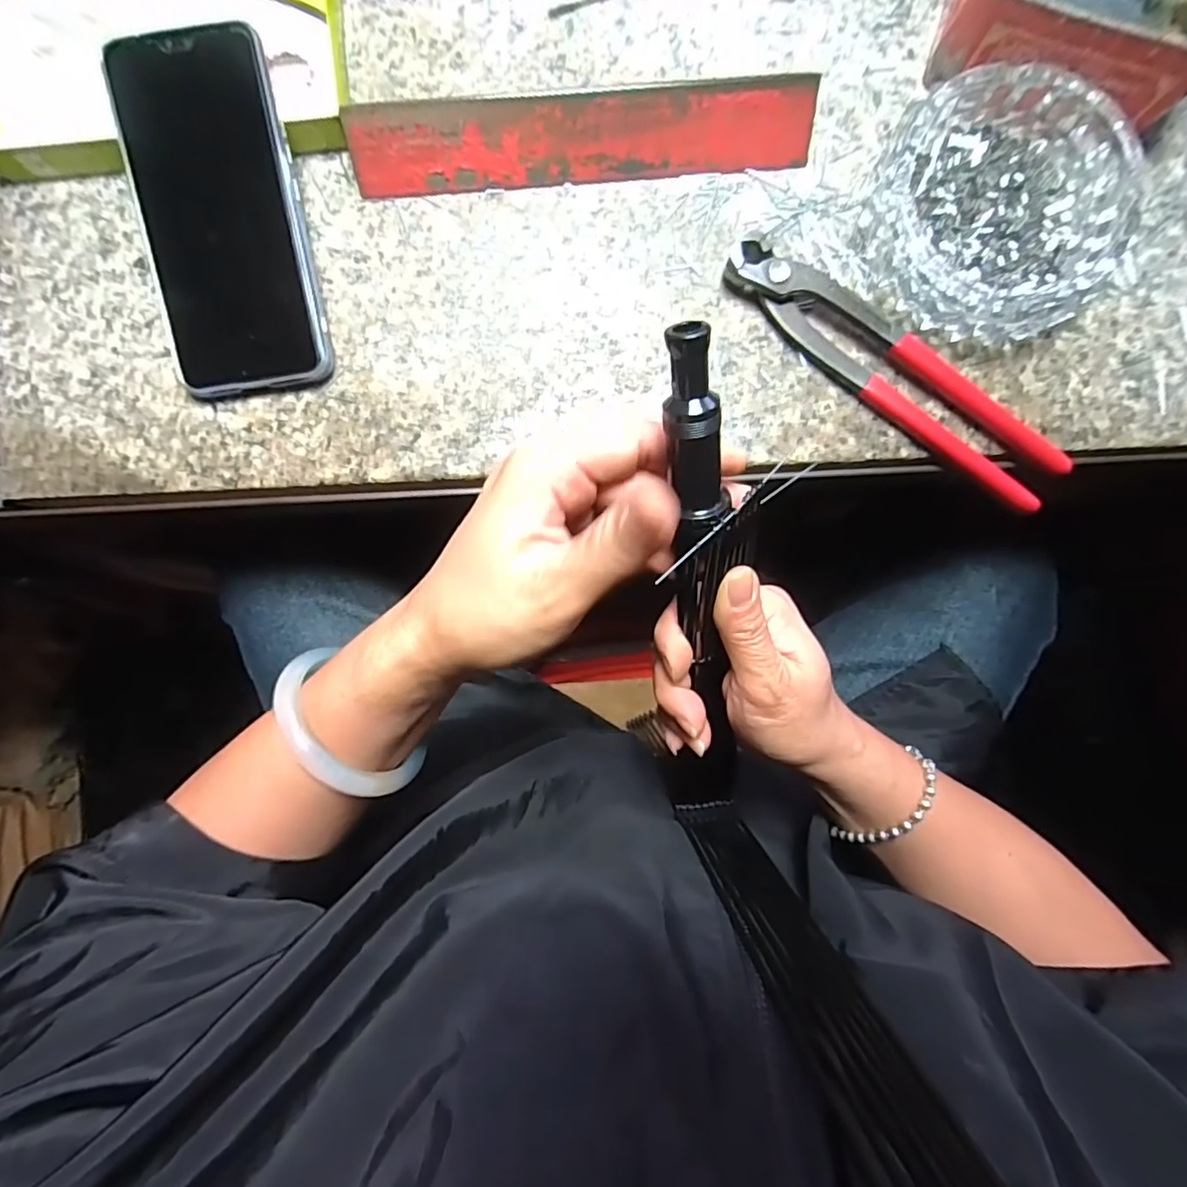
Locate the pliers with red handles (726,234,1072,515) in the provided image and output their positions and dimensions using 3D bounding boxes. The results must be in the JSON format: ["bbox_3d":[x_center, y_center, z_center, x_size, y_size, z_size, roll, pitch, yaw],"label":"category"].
[{"bbox_3d":[0.153,-0.115,0.282,0.192,0.018,0.038,39,88,-1],"label":"pliers with red handles"}]

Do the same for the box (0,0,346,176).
[{"bbox_3d":[-0.214,-0.263,0.277,0.177,0.031,0.088,-4,89,-2],"label":"box"}]

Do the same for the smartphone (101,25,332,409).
[{"bbox_3d":[-0.180,-0.180,0.270,0.077,0.008,0.157,-9,99,3],"label":"smartphone"}]

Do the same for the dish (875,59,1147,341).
[{"bbox_3d":[0.212,-0.194,0.280,0.124,0.031,0.119,0,89,-1],"label":"dish"}]

